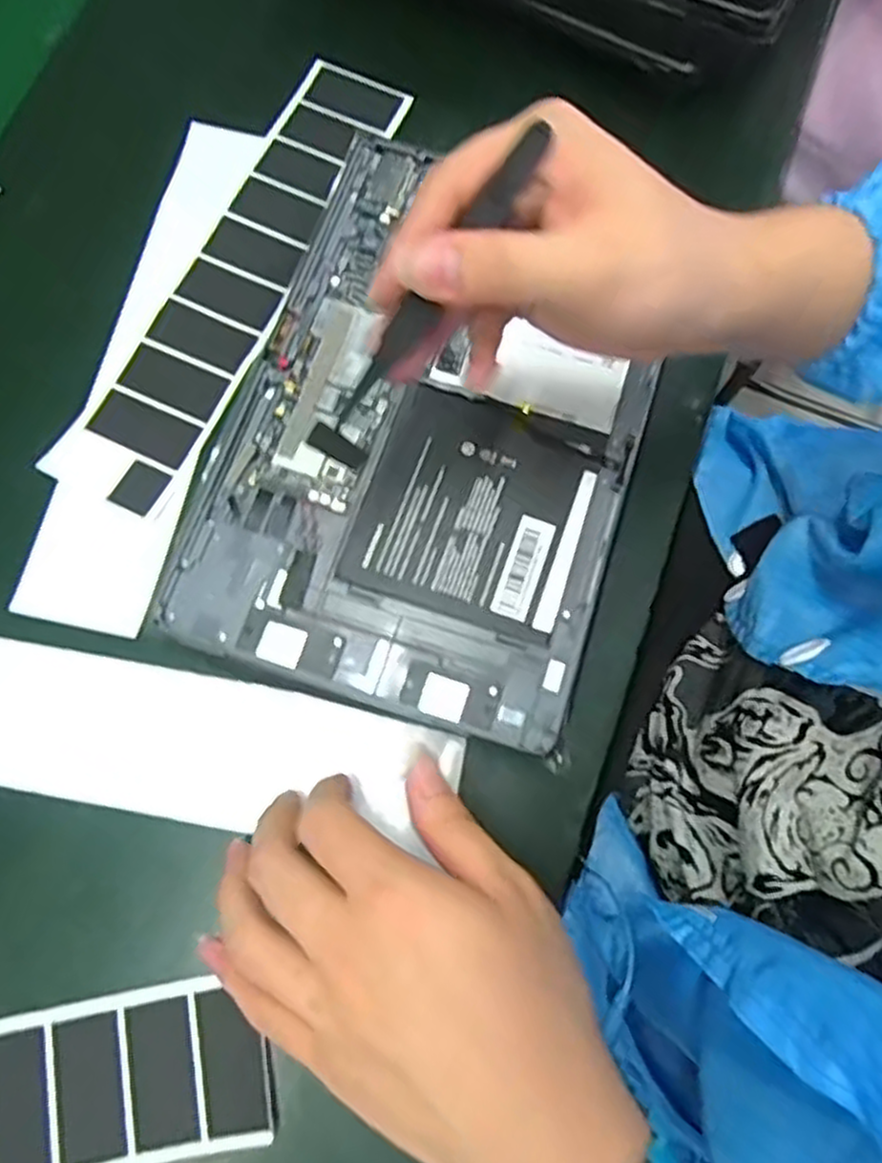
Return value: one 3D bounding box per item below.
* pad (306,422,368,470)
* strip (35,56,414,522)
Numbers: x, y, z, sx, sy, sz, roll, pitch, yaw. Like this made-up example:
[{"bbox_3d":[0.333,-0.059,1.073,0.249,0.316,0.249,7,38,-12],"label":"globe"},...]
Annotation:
[{"bbox_3d":[-0.036,-0.046,0.264,0.009,0.022,0.004,-40,39,22],"label":"pad"},{"bbox_3d":[-0.098,-0.155,0.377,0.055,0.005,0.265,24,75,6],"label":"strip"}]

